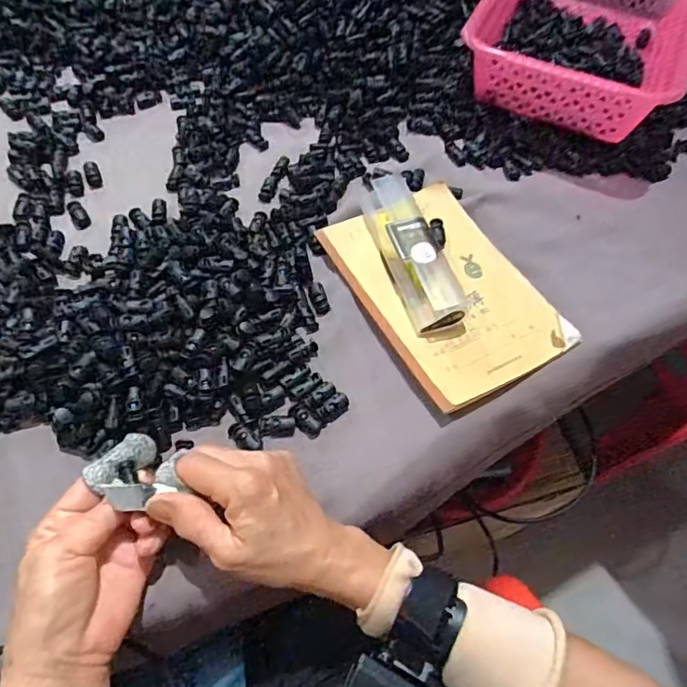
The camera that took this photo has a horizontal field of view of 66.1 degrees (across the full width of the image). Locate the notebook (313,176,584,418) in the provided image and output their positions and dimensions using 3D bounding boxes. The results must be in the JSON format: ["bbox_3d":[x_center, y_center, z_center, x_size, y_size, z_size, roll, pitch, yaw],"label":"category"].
[{"bbox_3d":[0.088,-0.052,0.466,0.141,0.018,0.206,-24,64,-19],"label":"notebook"}]

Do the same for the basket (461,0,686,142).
[{"bbox_3d":[0.266,-0.353,0.586,0.208,0.084,0.287,24,59,9],"label":"basket"}]

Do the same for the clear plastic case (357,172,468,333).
[{"bbox_3d":[0.059,-0.084,0.465,0.045,0.035,0.156,-15,61,-14],"label":"clear plastic case"}]

